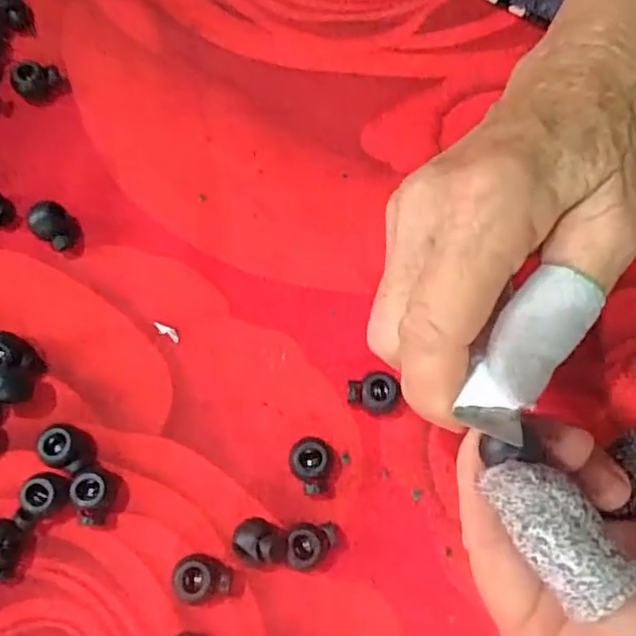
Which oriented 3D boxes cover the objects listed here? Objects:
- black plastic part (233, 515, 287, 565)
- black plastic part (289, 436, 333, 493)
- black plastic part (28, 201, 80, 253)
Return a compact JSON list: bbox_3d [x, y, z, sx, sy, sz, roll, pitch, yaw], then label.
[{"bbox_3d":[-0.019,0.075,0.205,0.018,0.016,0.014,5,71,2],"label":"black plastic part"},{"bbox_3d":[-0.003,0.052,0.216,0.014,0.011,0.018,13,72,5],"label":"black plastic part"},{"bbox_3d":[-0.103,-0.035,0.239,0.018,0.012,0.015,40,76,13],"label":"black plastic part"}]

